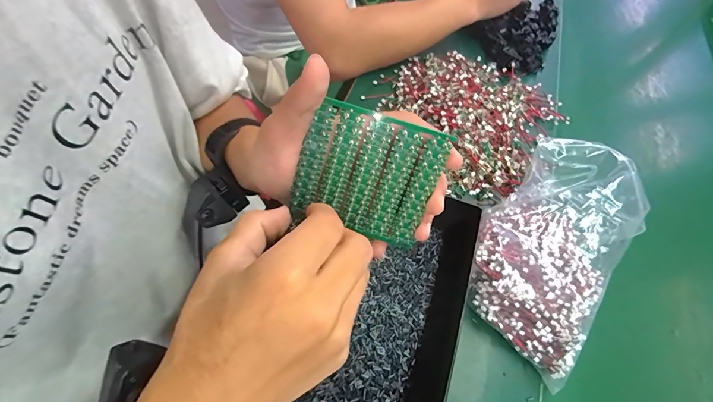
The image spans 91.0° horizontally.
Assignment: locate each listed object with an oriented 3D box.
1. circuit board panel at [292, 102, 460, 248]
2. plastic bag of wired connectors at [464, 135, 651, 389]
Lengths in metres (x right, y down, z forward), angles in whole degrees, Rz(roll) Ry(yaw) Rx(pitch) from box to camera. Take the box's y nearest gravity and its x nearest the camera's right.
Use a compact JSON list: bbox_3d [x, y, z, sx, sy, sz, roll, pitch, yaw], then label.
[{"bbox_3d":[0.005,-0.014,0.223,0.084,0.081,0.004,15,26,-2],"label":"circuit board panel"},{"bbox_3d":[0.198,0.038,0.348,0.131,0.071,0.216,36,63,16],"label":"plastic bag of wired connectors"}]

